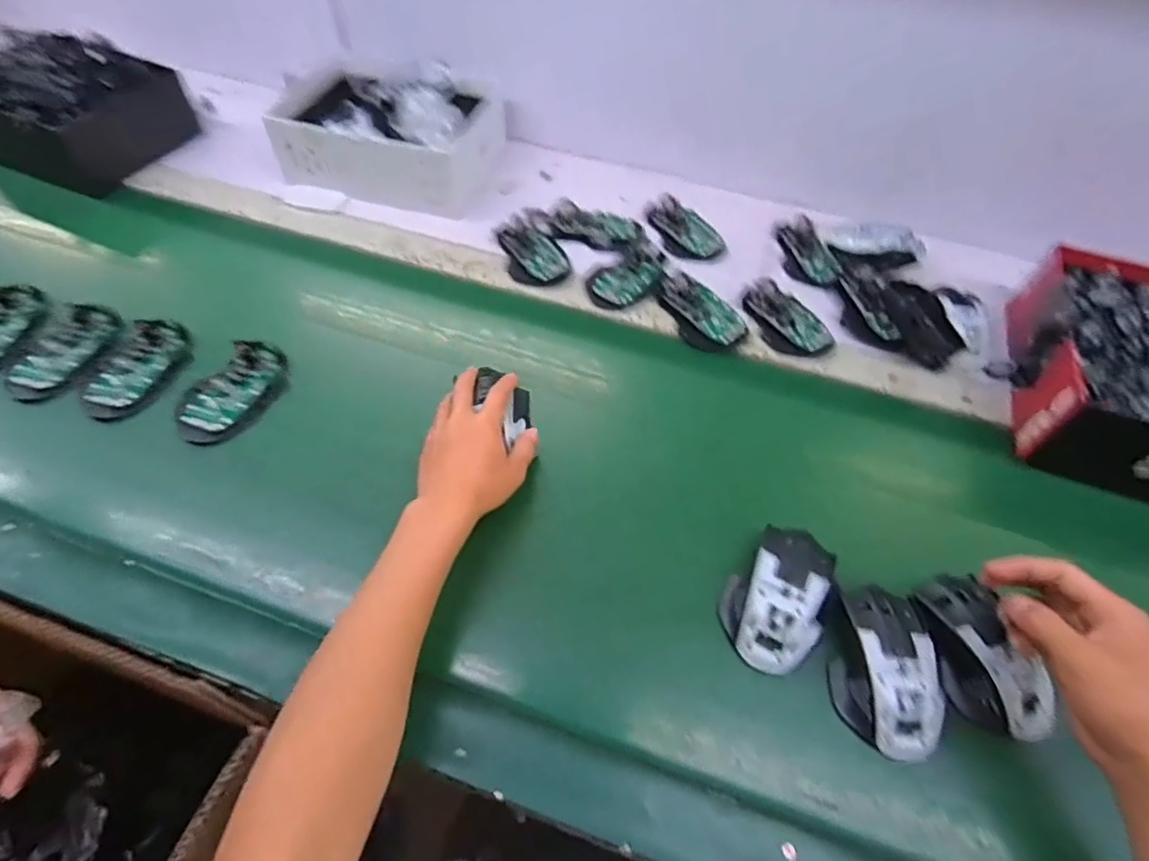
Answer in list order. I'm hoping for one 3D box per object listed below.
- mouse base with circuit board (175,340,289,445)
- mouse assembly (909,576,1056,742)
[{"bbox_3d":[-0.328,-0.040,0.575,0.067,0.019,0.110,20,56,10],"label":"mouse base with circuit board"},{"bbox_3d":[0.295,0.160,0.441,0.065,0.039,0.113,-6,55,-8],"label":"mouse assembly"}]

